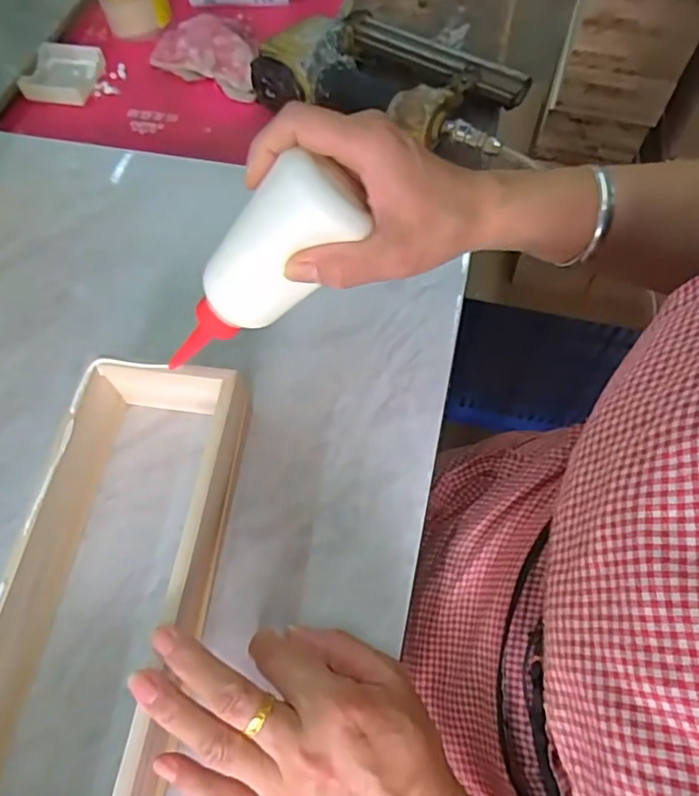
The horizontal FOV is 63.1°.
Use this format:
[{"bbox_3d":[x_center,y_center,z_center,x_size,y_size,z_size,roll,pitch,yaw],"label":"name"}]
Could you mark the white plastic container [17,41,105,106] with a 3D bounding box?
[{"bbox_3d":[-0.323,-0.360,0.636,0.075,0.024,0.080,9,62,6],"label":"white plastic container"}]

